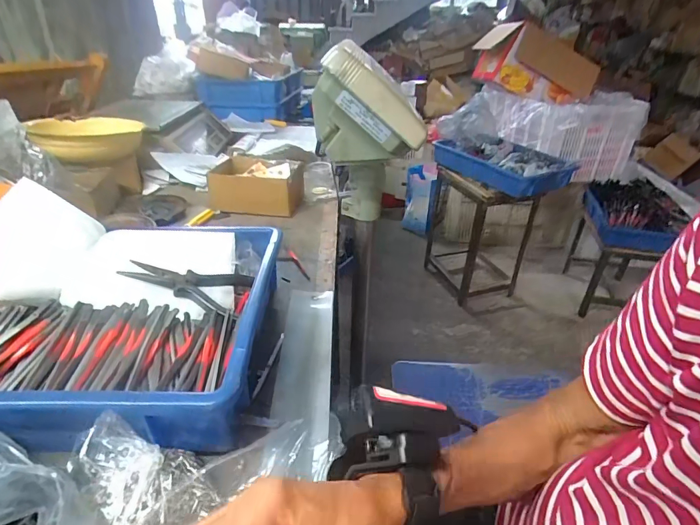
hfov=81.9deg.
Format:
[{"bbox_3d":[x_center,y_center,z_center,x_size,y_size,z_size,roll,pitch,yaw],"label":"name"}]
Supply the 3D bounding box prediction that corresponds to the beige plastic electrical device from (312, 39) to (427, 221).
[{"bbox_3d":[0.027,-0.159,0.568,0.135,0.295,0.068,8,66,7],"label":"beige plastic electrical device"}]

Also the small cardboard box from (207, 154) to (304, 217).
[{"bbox_3d":[-0.175,-0.141,0.741,0.151,0.067,0.121,-1,31,-3],"label":"small cardboard box"}]

